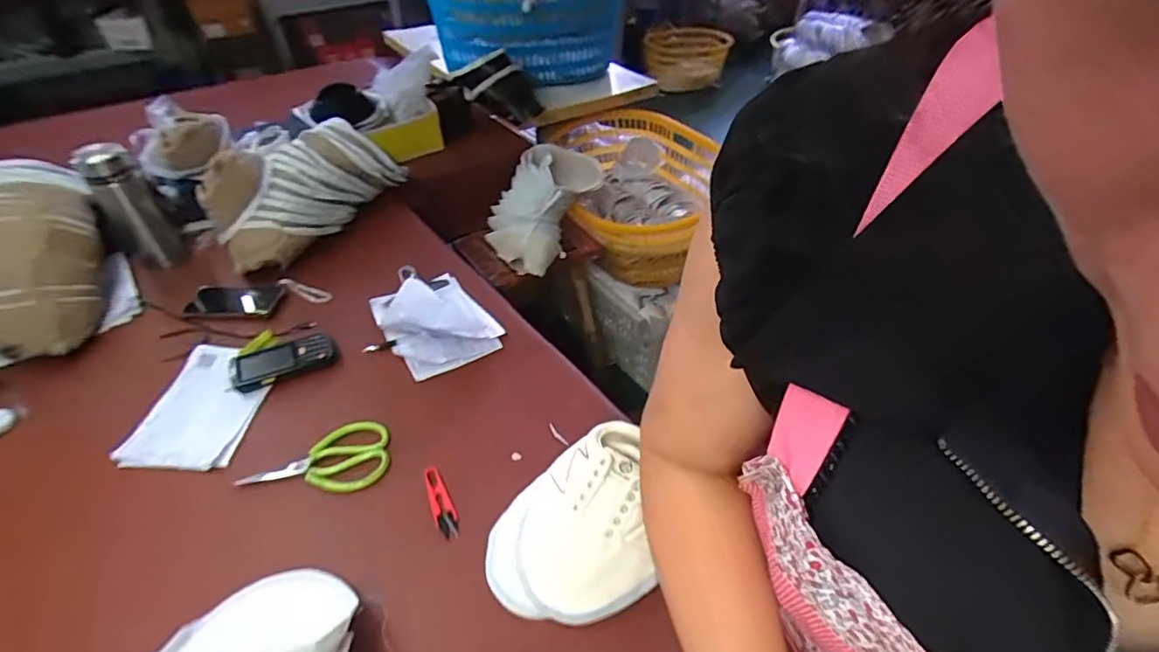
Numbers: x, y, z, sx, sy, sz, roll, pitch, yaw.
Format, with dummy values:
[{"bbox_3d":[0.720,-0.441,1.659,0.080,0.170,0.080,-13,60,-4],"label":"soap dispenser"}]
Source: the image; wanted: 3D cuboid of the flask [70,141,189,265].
[{"bbox_3d":[-0.823,-0.204,1.001,0.088,0.256,0.074,-33,51,-31],"label":"flask"}]

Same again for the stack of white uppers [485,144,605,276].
[{"bbox_3d":[-0.095,-0.316,1.382,0.204,0.120,0.368,31,72,-1],"label":"stack of white uppers"}]

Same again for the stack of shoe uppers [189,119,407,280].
[{"bbox_3d":[-0.537,-0.291,1.082,0.140,0.156,0.409,22,46,22],"label":"stack of shoe uppers"}]

